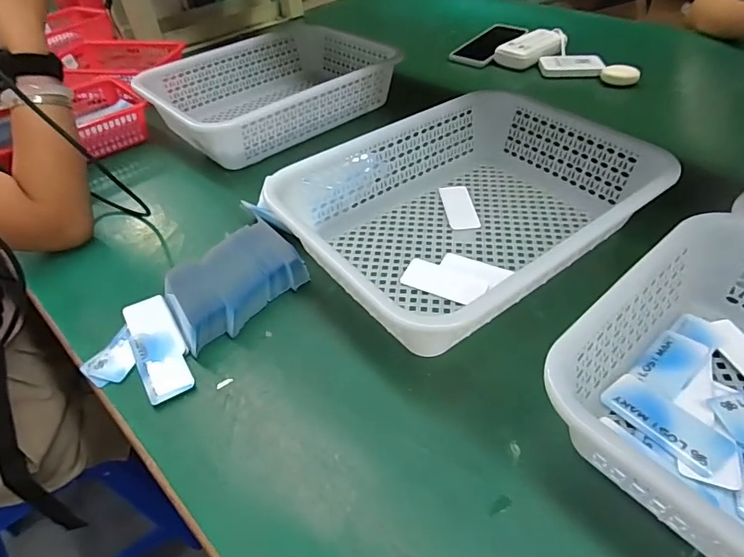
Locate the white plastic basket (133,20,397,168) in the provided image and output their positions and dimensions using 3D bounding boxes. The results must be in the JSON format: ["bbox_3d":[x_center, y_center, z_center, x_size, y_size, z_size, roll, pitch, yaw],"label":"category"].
[{"bbox_3d":[-0.158,-0.299,0.741,0.354,0.078,0.255,-34,52,-28],"label":"white plastic basket"}]

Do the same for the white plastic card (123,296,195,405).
[{"bbox_3d":[-0.192,0.058,0.418,0.041,0.010,0.120,-24,50,-22],"label":"white plastic card"}]

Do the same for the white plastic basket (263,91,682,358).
[{"bbox_3d":[0.100,-0.074,0.484,0.351,0.084,0.257,-30,50,-25],"label":"white plastic basket"}]

